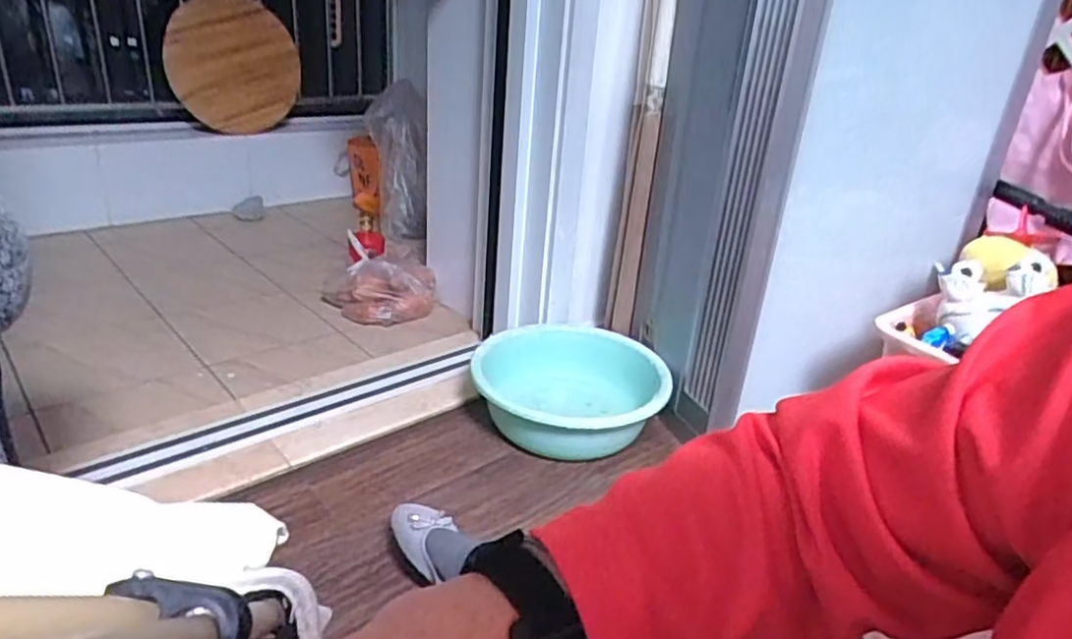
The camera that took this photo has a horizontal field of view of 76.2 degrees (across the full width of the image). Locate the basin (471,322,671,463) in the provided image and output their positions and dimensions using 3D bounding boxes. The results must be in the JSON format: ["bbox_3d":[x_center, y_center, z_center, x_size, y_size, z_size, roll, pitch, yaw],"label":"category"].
[{"bbox_3d":[0.061,0.140,1.246,0.325,0.129,0.325,3,26,-1],"label":"basin"}]

